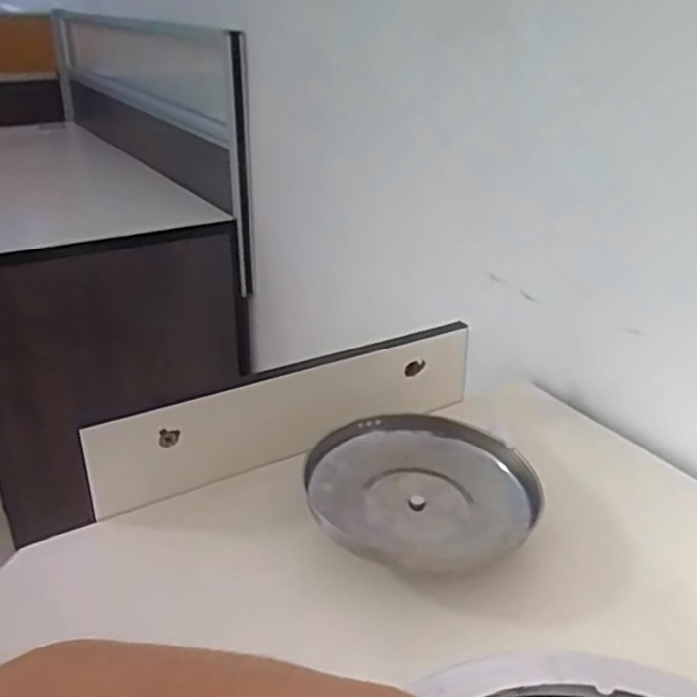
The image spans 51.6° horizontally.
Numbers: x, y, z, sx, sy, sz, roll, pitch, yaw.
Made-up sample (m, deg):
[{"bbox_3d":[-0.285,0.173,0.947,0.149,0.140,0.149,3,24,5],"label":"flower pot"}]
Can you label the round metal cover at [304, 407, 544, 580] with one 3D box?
[{"bbox_3d":[0.062,0.120,0.610,0.172,0.025,0.178,-3,41,3],"label":"round metal cover"}]

